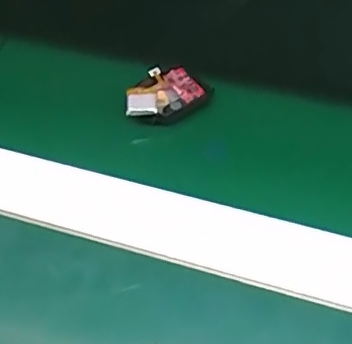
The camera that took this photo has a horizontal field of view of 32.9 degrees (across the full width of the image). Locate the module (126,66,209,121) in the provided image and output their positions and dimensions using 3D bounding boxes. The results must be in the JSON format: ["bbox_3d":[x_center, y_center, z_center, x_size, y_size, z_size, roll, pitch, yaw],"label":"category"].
[{"bbox_3d":[-0.008,-0.050,0.373,0.050,0.010,0.036,-14,54,-9],"label":"module"}]

